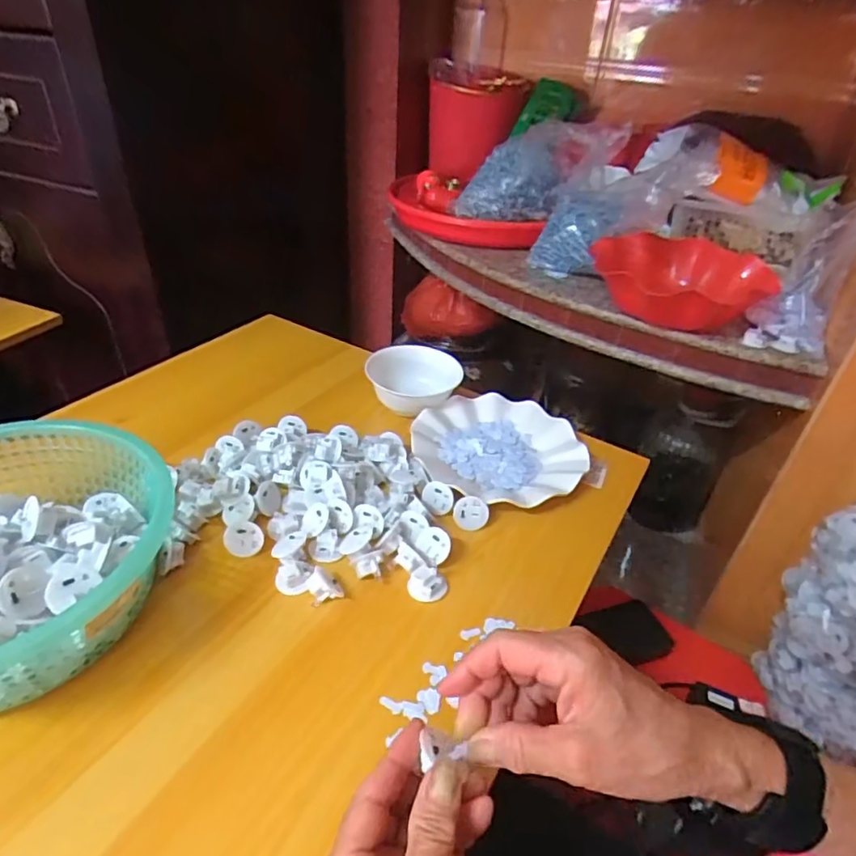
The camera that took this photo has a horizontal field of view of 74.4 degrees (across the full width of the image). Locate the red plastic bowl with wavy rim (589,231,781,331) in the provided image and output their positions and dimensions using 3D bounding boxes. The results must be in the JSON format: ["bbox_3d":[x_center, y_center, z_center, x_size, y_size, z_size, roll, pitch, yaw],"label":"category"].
[{"bbox_3d":[0.335,-0.198,0.756,0.223,0.065,0.203,12,37,10],"label":"red plastic bowl with wavy rim"}]

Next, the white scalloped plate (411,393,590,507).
[{"bbox_3d":[0.076,0.022,0.622,0.181,0.019,0.175,3,37,-2],"label":"white scalloped plate"}]

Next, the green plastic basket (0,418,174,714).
[{"bbox_3d":[-0.315,0.091,0.412,0.218,0.077,0.235,26,42,26],"label":"green plastic basket"}]

